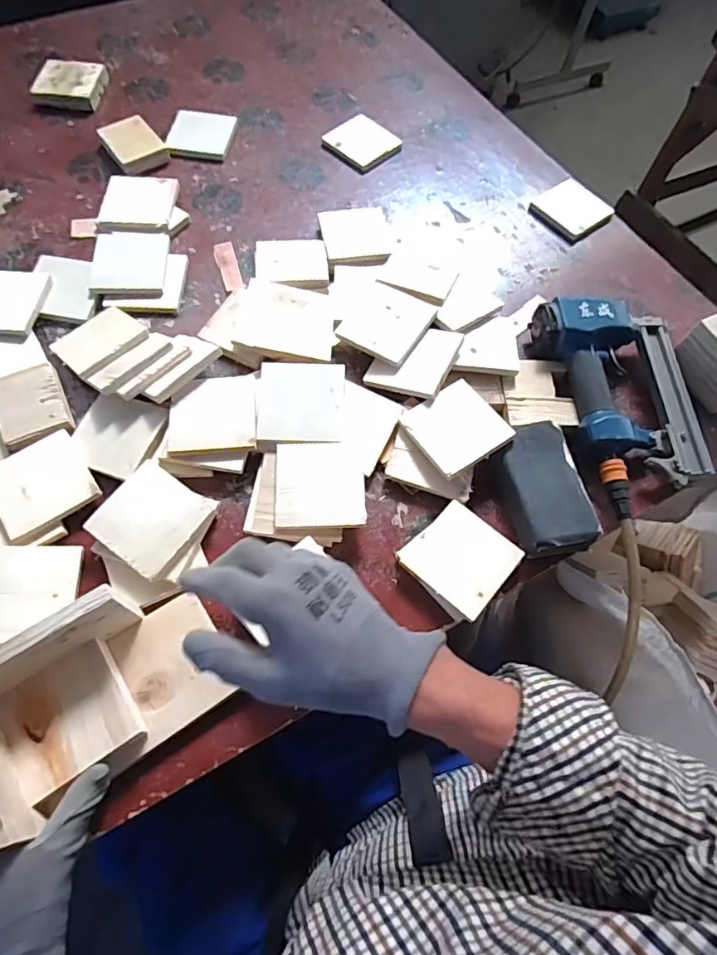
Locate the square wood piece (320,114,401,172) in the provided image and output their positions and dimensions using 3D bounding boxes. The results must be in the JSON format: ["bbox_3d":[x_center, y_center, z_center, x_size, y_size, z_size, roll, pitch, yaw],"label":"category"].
[{"bbox_3d":[0.004,-0.511,0.814,0.087,0.014,0.095,-37,71,-20],"label":"square wood piece"}]

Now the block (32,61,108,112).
[{"bbox_3d":[-0.450,-0.614,0.839,0.097,0.025,0.092,4,63,-2],"label":"block"}]

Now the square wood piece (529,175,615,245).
[{"bbox_3d":[0.313,-0.394,0.787,0.106,0.015,0.100,-35,70,-19],"label":"square wood piece"}]

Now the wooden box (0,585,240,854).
[{"bbox_3d":[-0.209,0.168,0.428,0.179,0.088,0.120,-34,71,-17],"label":"wooden box"}]

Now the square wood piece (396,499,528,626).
[{"bbox_3d":[0.102,0.078,0.533,0.095,0.008,0.091,37,66,14],"label":"square wood piece"}]

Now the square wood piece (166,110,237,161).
[{"bbox_3d":[-0.234,-0.513,0.803,0.085,0.016,0.090,7,63,0],"label":"square wood piece"}]

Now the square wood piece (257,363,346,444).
[{"bbox_3d":[-0.061,-0.081,0.578,0.091,0.009,0.094,-1,71,-3],"label":"square wood piece"}]

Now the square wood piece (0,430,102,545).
[{"bbox_3d":[-0.323,0.007,0.545,0.093,0.010,0.093,-33,70,-19],"label":"square wood piece"}]

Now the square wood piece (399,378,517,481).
[{"bbox_3d":[0.106,-0.054,0.581,0.092,0.012,0.090,-34,65,-7],"label":"square wood piece"}]

